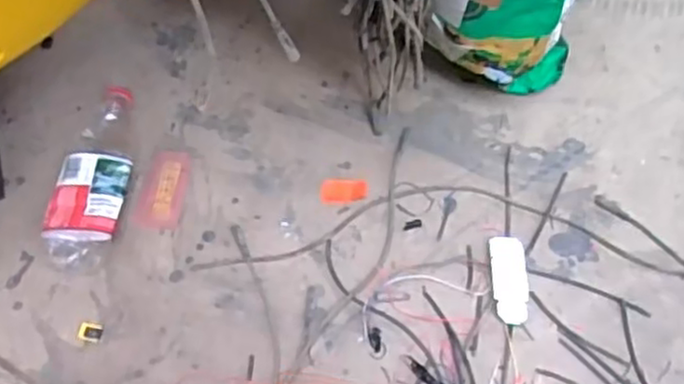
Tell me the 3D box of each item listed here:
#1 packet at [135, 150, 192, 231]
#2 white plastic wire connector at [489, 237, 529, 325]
[{"bbox_3d":[-0.192,-0.004,0.792,0.047,0.007,0.089,12,68,4],"label":"packet"},{"bbox_3d":[0.176,0.091,0.754,0.038,0.007,0.092,-1,67,-1],"label":"white plastic wire connector"}]

